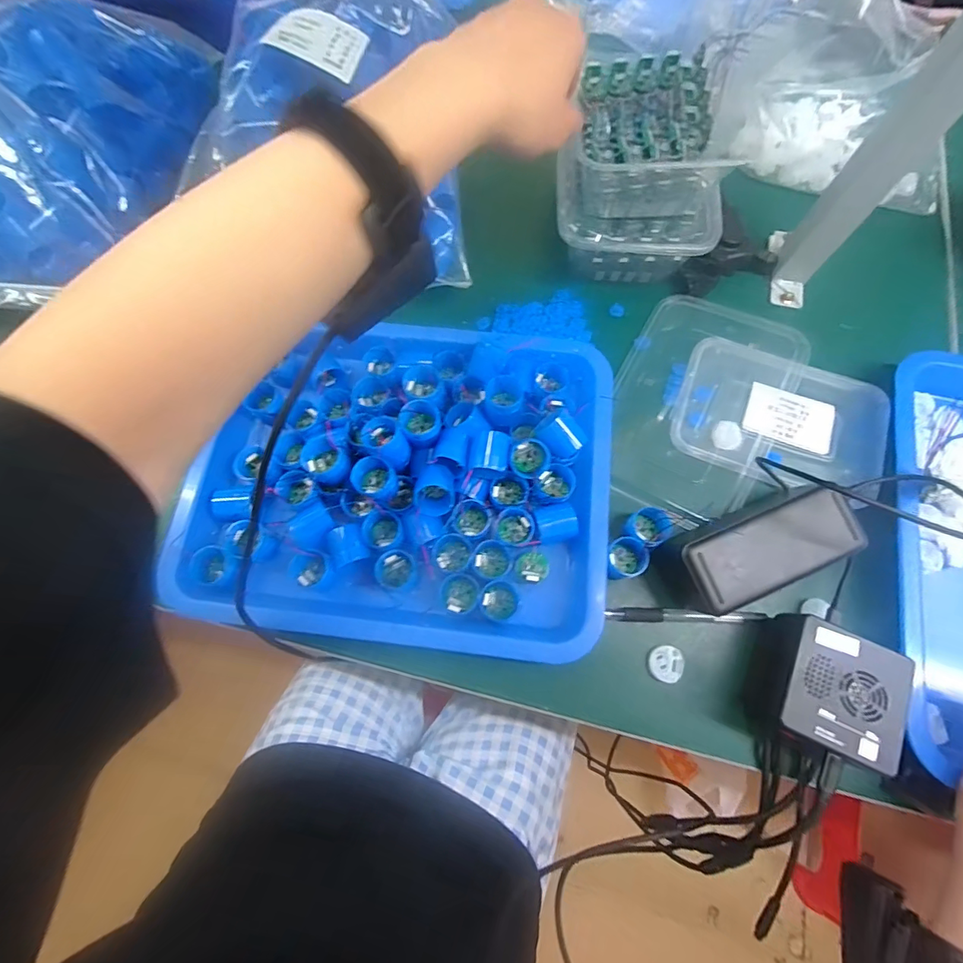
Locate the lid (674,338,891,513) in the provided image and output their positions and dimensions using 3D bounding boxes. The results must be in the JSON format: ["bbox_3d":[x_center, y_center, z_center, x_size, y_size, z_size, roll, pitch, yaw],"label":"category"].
[{"bbox_3d":[0.260,-0.053,0.391,0.170,0.010,0.116,20,74,7],"label":"lid"}]

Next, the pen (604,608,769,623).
[{"bbox_3d":[0.155,0.102,0.348,0.121,0.007,0.010,0,73,0],"label":"pen"}]

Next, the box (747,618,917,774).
[{"bbox_3d":[0.235,0.145,0.314,0.074,0.049,0.081,23,75,7],"label":"box"}]

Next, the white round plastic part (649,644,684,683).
[{"bbox_3d":[0.140,0.137,0.343,0.025,0.006,0.026,0,73,1],"label":"white round plastic part"}]

